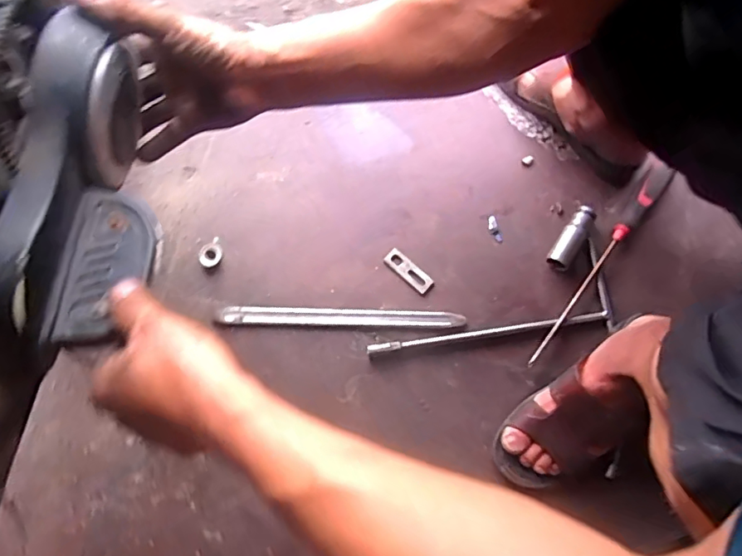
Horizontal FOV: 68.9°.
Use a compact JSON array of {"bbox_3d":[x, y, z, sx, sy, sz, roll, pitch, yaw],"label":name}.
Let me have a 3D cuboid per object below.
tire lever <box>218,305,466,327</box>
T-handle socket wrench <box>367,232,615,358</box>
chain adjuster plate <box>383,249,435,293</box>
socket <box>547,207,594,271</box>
[{"bbox_3d":[-0.033,0.043,0.626,0.277,0.008,0.022,0,76,0],"label":"tire lever"},{"bbox_3d":[0.135,0.031,0.627,0.290,0.014,0.102,-12,76,-3],"label":"T-handle socket wrench"},{"bbox_3d":[0.044,-0.009,0.640,0.065,0.005,0.021,40,79,9],"label":"chain adjuster plate"},{"bbox_3d":[0.240,-0.047,0.647,0.026,0.030,0.082,32,78,7],"label":"socket"}]

